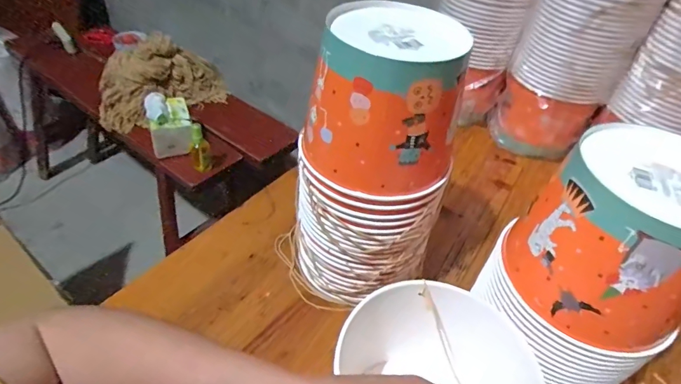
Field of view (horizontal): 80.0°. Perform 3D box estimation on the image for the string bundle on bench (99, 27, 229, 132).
[{"bbox_3d":[-0.509,-0.322,1.140,0.354,0.170,0.167,-24,51,-30],"label":"string bundle on bench"}]

